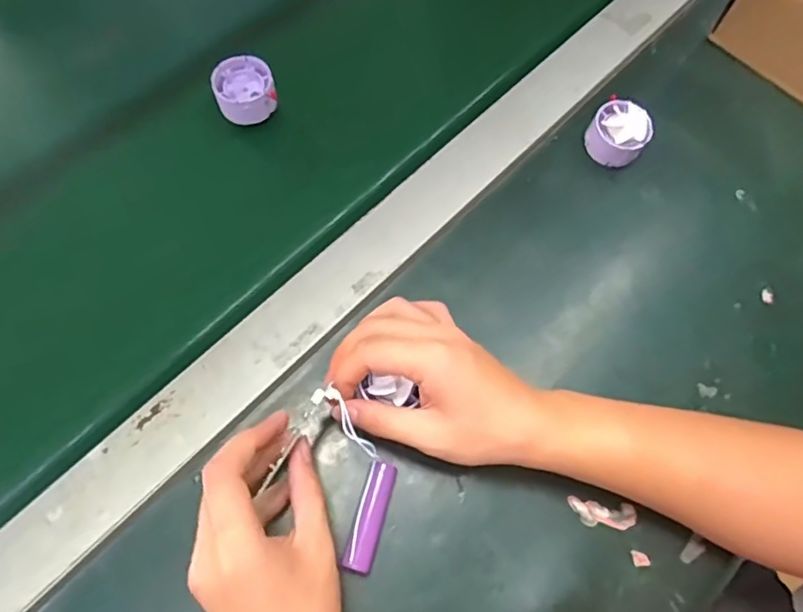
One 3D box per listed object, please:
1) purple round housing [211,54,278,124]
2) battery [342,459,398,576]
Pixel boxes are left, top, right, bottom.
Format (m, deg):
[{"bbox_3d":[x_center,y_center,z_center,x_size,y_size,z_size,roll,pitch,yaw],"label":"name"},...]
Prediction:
[{"bbox_3d":[-0.125,-0.173,0.470,0.047,0.022,0.047,1,69,-2],"label":"purple round housing"},{"bbox_3d":[-0.019,0.133,0.370,0.019,0.017,0.067,17,69,4],"label":"battery"}]

